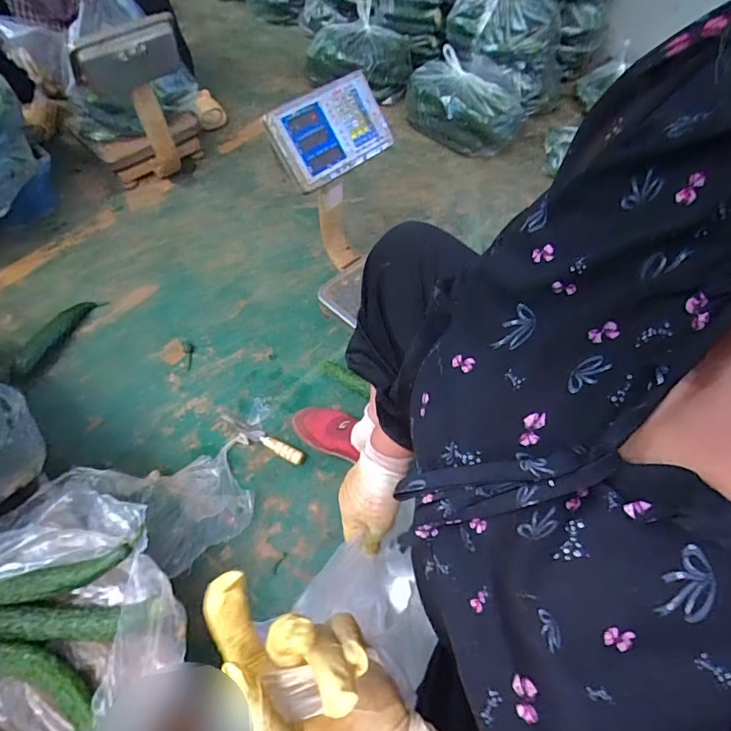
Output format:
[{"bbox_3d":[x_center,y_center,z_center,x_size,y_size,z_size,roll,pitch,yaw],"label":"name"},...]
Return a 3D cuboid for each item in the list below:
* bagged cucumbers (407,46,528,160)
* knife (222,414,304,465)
[{"bbox_3d":[0.324,-0.842,1.534,0.375,0.163,0.336,4,56,2],"label":"bagged cucumbers"},{"bbox_3d":[-0.200,0.137,0.918,0.194,0.032,0.026,27,60,16],"label":"knife"}]

